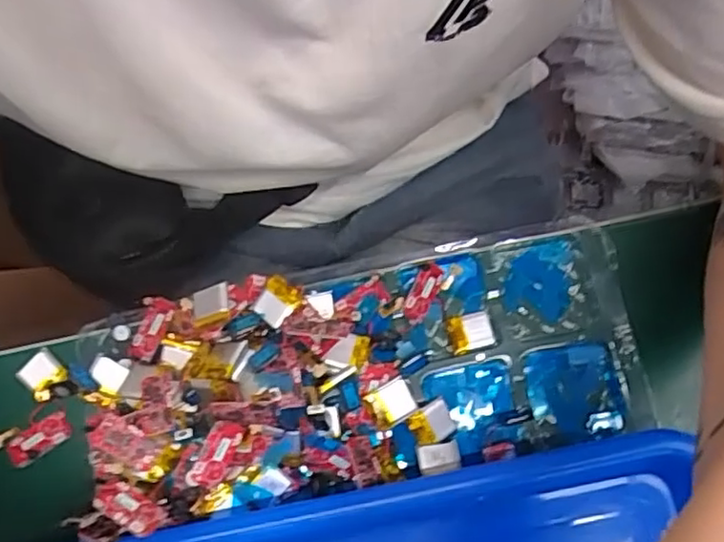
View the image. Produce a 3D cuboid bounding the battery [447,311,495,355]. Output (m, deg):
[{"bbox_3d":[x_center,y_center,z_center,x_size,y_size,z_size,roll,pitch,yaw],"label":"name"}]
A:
[{"bbox_3d":[0.053,0.030,0.323,0.020,0.006,0.019,-10,80,-1],"label":"battery"}]

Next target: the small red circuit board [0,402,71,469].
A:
[{"bbox_3d":[-0.160,0.080,0.317,0.035,0.006,0.022,-34,81,-5],"label":"small red circuit board"}]

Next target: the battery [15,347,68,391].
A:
[{"bbox_3d":[-0.157,0.050,0.322,0.018,0.004,0.019,43,83,8],"label":"battery"}]

